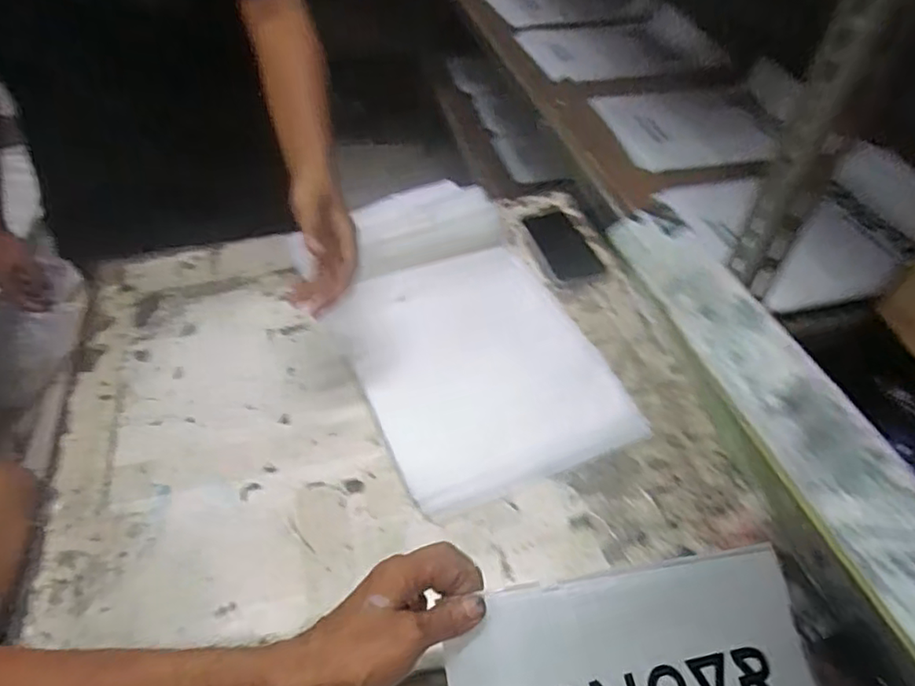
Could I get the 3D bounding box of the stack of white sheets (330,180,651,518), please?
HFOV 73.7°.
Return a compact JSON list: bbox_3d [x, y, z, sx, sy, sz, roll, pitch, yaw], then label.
[{"bbox_3d":[0.000,-0.034,0.732,0.261,0.076,0.447,-18,50,-15],"label":"stack of white sheets"}]

